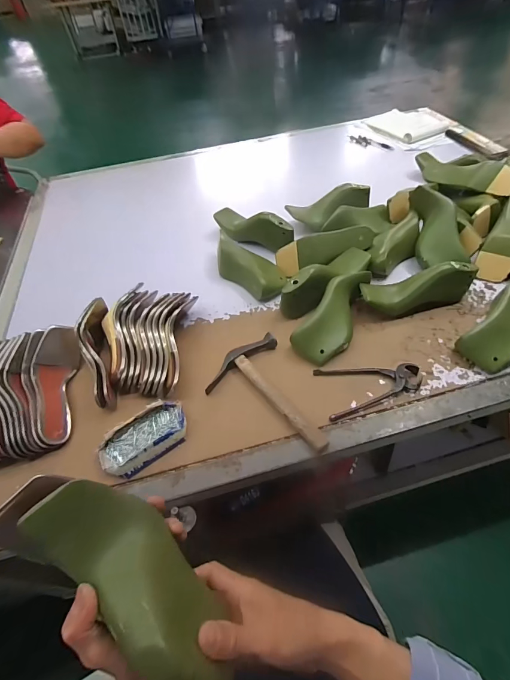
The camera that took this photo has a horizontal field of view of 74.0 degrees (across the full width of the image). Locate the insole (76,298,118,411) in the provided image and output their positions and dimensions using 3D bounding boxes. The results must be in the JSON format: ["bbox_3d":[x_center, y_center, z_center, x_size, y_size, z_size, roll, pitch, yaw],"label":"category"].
[{"bbox_3d":[-0.286,0.023,0.610,0.047,0.071,0.208,-15,50,-7],"label":"insole"}]

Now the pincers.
[{"bbox_3d":[0.193,0.070,0.561,0.167,0.018,0.092,-12,51,-5],"label":"pincers"}]

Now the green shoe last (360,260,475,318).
[{"bbox_3d":[0.308,-0.096,0.638,0.212,0.079,0.056,-9,51,-3],"label":"green shoe last"}]

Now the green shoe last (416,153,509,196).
[{"bbox_3d":[0.525,-0.439,0.882,0.098,0.074,0.287,-29,44,-18],"label":"green shoe last"}]

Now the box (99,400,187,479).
[{"bbox_3d":[-0.169,0.148,0.520,0.133,0.024,0.081,-34,56,-21],"label":"box"}]

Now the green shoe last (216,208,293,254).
[{"bbox_3d":[-0.017,-0.273,0.809,0.221,0.066,0.085,36,63,23],"label":"green shoe last"}]

